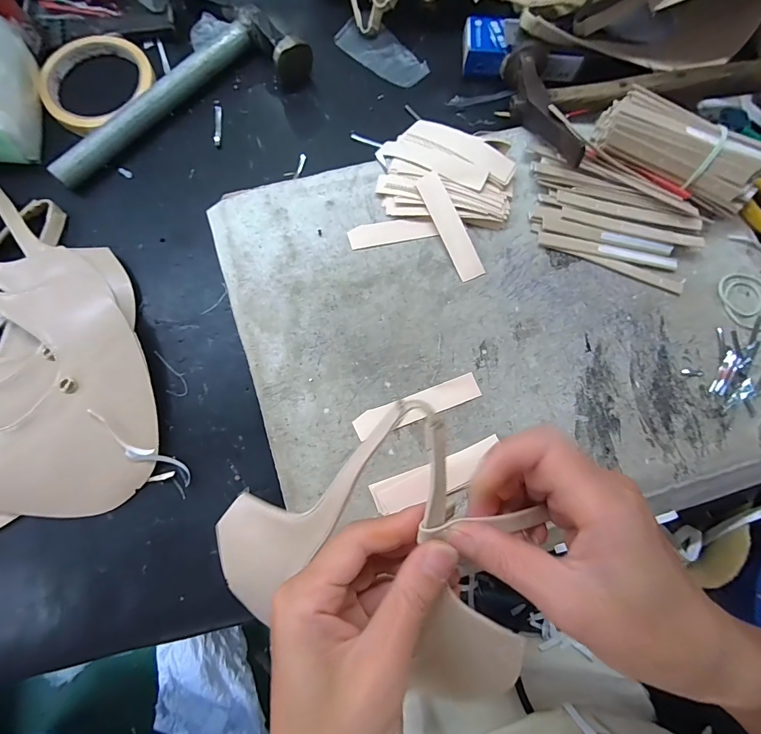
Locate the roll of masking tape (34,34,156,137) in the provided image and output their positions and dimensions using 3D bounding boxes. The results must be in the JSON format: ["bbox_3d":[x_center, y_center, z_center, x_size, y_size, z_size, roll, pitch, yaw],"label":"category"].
[{"bbox_3d":[-0.248,-0.247,0.331,0.094,0.021,0.096,0,79,-1],"label":"roll of masking tape"}]

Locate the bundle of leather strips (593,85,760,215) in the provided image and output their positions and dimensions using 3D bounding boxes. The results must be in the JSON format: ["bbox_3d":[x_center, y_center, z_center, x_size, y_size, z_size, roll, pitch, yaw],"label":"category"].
[{"bbox_3d":[0.222,-0.163,0.286,0.115,0.038,0.048,27,80,4],"label":"bundle of leather strips"}]

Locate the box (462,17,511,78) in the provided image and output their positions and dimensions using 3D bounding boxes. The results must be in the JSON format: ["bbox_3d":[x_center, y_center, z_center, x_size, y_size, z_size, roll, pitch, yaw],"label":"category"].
[{"bbox_3d":[0.094,-0.288,0.345,0.038,0.024,0.042,7,79,1],"label":"box"}]

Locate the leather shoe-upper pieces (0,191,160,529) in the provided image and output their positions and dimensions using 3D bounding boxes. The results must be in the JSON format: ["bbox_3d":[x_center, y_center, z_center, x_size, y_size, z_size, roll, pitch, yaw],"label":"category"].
[{"bbox_3d":[-0.283,-0.003,0.275,0.206,0.030,0.244,-20,80,-4],"label":"leather shoe-upper pieces"}]

